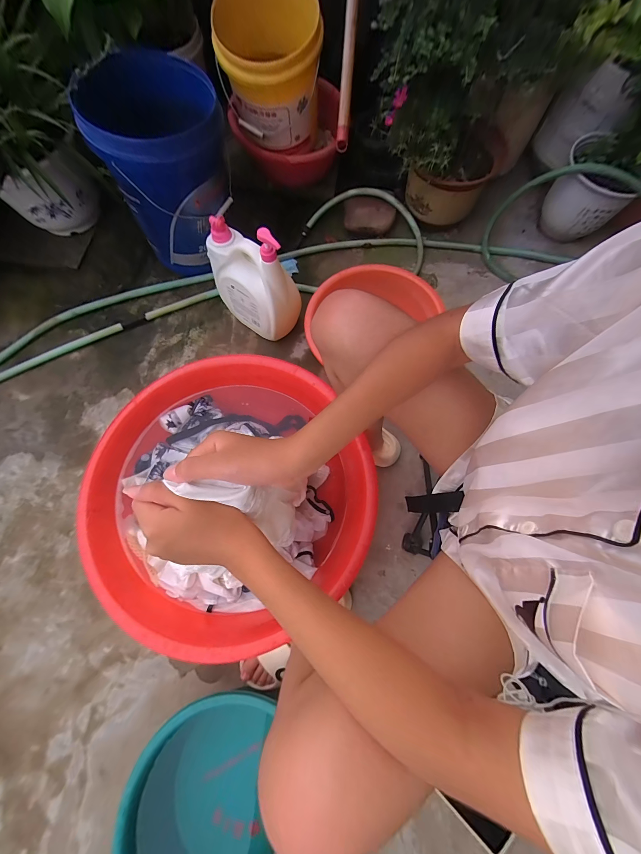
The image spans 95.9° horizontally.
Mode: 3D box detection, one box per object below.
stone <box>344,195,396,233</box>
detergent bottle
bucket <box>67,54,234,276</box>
[{"bbox_3d":[0.159,-0.693,0.959,0.155,0.080,0.087,6,73,-3],"label":"stone"},{"bbox_3d":[-0.176,-0.390,0.761,0.218,0.312,0.123,44,75,9],"label":"detergent bottle"},{"bbox_3d":[-0.404,-0.705,0.810,0.298,0.346,0.336,-23,76,-11],"label":"bucket"}]

